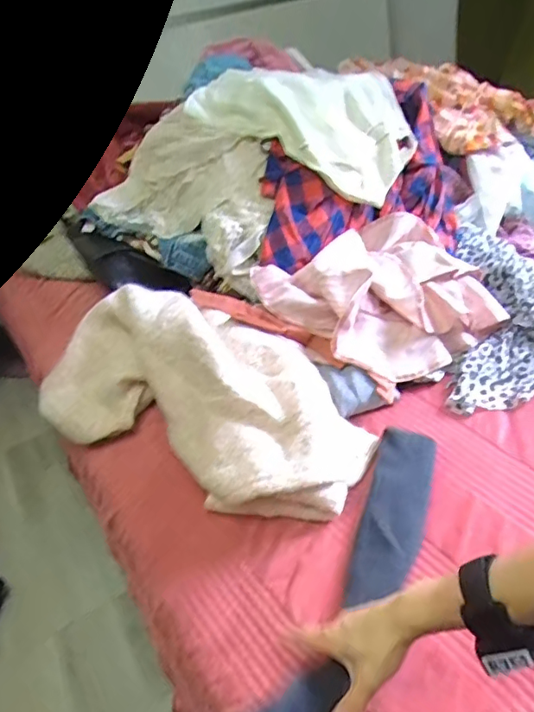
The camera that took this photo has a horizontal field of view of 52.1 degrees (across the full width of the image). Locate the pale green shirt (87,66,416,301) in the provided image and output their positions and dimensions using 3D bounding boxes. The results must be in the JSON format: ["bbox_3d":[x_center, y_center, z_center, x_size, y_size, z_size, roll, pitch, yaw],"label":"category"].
[{"bbox_3d":[-0.034,-0.394,1.086,0.503,0.229,0.476,25,49,33],"label":"pale green shirt"}]

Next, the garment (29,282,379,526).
[{"bbox_3d":[-0.100,0.049,0.834,0.529,0.143,0.262,19,46,28],"label":"garment"}]

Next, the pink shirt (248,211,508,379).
[{"bbox_3d":[0.183,-0.089,0.927,0.346,0.138,0.288,-23,42,-18],"label":"pink shirt"}]

